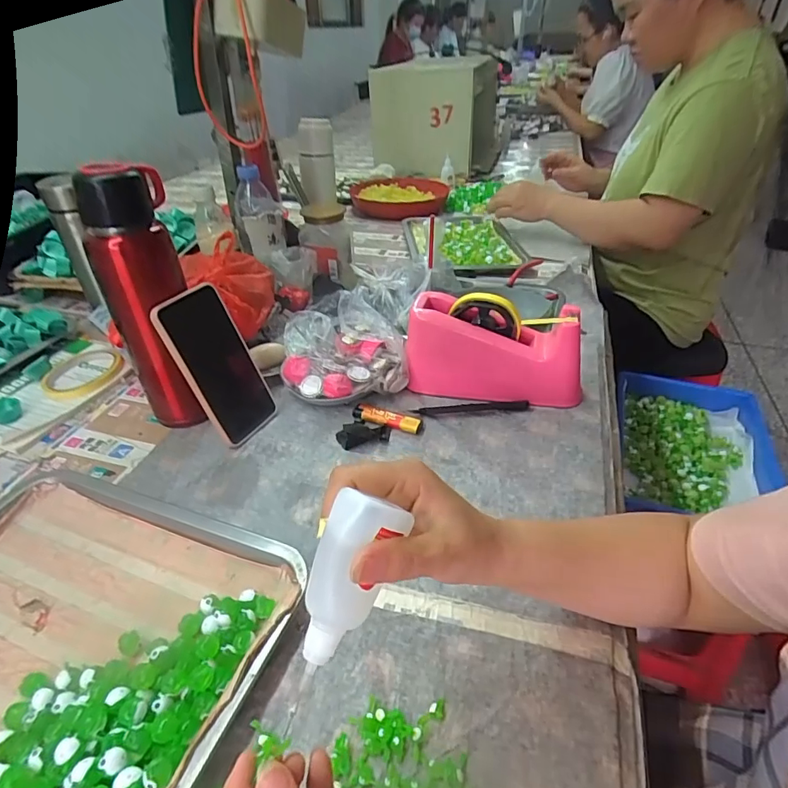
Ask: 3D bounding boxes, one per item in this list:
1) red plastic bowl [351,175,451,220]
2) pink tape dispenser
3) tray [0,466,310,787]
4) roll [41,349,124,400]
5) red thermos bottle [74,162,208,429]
[{"bbox_3d":[0.005,-0.493,1.198,0.243,0.049,0.246,-1,38,1],"label":"red plastic bowl"},{"bbox_3d":[0.117,-0.052,0.563,0.198,0.104,0.064,6,38,10],"label":"pink tape dispenser"},{"bbox_3d":[-0.253,0.182,0.344,0.314,0.024,0.261,12,40,17],"label":"tray"},{"bbox_3d":[-0.407,-0.028,0.632,0.097,0.011,0.096,-1,38,1],"label":"roll"},{"bbox_3d":[-0.239,-0.086,0.495,0.080,0.268,0.062,-29,45,-31],"label":"red thermos bottle"}]

